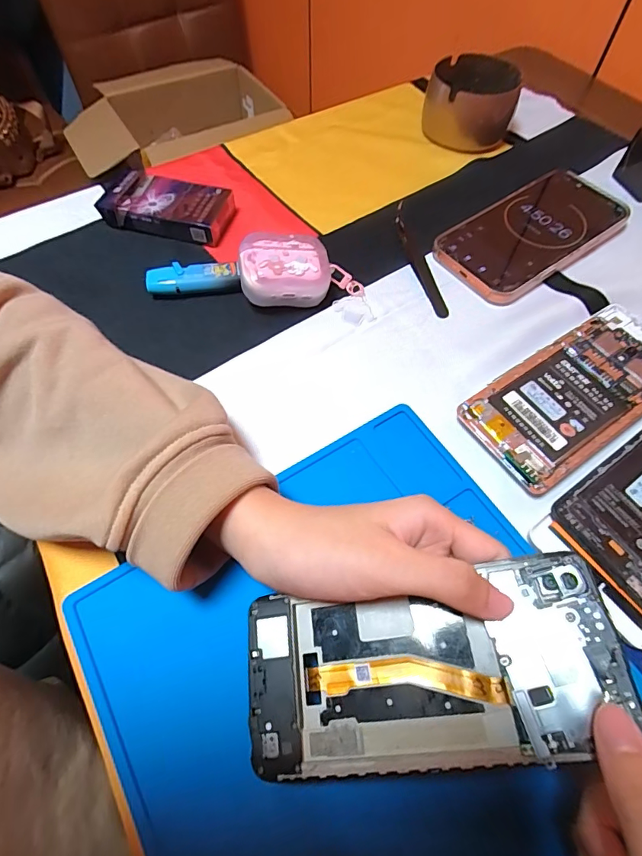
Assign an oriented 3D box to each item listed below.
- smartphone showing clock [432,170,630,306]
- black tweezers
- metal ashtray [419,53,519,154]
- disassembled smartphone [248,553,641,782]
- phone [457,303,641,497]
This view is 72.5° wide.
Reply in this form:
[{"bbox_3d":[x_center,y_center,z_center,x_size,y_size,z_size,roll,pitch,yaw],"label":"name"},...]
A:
[{"bbox_3d":[0.175,-0.162,0.363,0.165,0.012,0.081,-33,66,-16],"label":"smartphone showing clock"},{"bbox_3d":[0.079,-0.140,0.359,0.016,0.013,0.129,-13,62,-7],"label":"black tweezers"},{"bbox_3d":[0.145,-0.321,0.429,0.090,0.048,0.090,0,62,0],"label":"metal ashtray"},{"bbox_3d":[0.041,0.098,0.179,0.146,0.007,0.068,-15,61,11],"label":"disassembled smartphone"},{"bbox_3d":[0.176,-0.027,0.290,0.170,0.012,0.072,-32,66,-16],"label":"phone"}]

